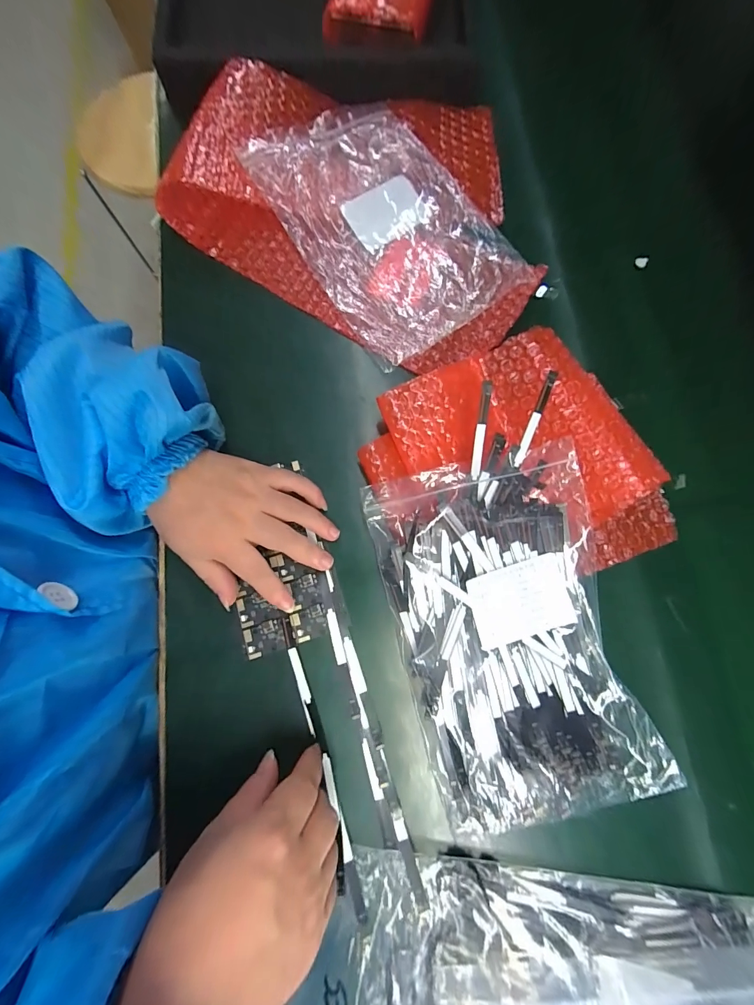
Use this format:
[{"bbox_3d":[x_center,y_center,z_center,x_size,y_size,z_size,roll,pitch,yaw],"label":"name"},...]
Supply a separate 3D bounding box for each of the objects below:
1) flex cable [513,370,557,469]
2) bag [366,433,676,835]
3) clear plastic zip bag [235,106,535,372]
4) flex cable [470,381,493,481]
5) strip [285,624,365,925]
[{"bbox_3d":[0.108,-0.056,0.259,0.006,0.004,0.066,20,99,4],"label":"flex cable"},{"bbox_3d":[0.089,0.086,0.253,0.155,0.035,0.230,-12,78,-2],"label":"bag"},{"bbox_3d":[0.004,-0.249,0.334,0.152,0.019,0.240,-33,80,-6],"label":"clear plastic zip bag"},{"bbox_3d":[0.071,-0.047,0.255,0.007,0.004,0.063,3,104,1],"label":"flex cable"},{"bbox_3d":[-0.038,0.168,0.253,0.007,0.012,0.177,-19,74,-3],"label":"strip"}]

